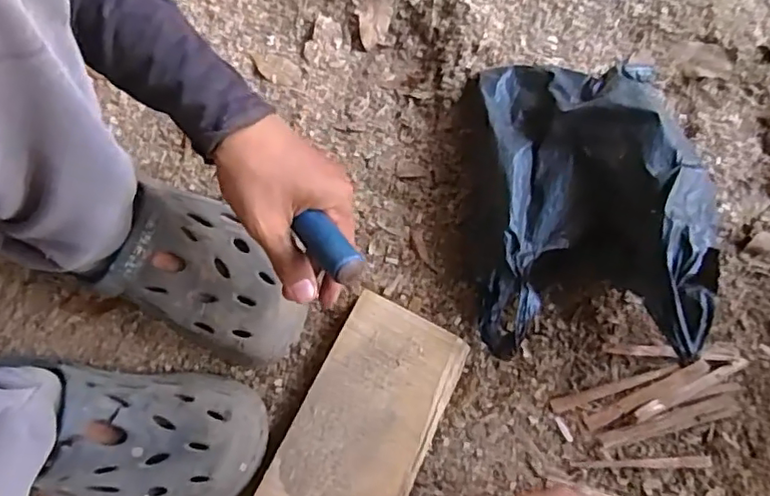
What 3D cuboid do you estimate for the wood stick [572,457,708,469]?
[{"bbox_3d":[0.216,0.182,0.489,0.113,0.004,0.008,-3,75,1],"label":"wood stick"}]

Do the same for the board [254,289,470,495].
[{"bbox_3d":[-0.029,0.173,0.484,0.110,0.035,0.258,26,81,9],"label":"board"}]

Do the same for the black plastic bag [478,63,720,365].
[{"bbox_3d":[0.169,-0.045,0.494,0.178,0.112,0.265,1,75,5],"label":"black plastic bag"}]

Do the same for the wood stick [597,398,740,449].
[{"bbox_3d":[0.241,0.148,0.490,0.118,0.011,0.016,-14,75,-2],"label":"wood stick"}]

